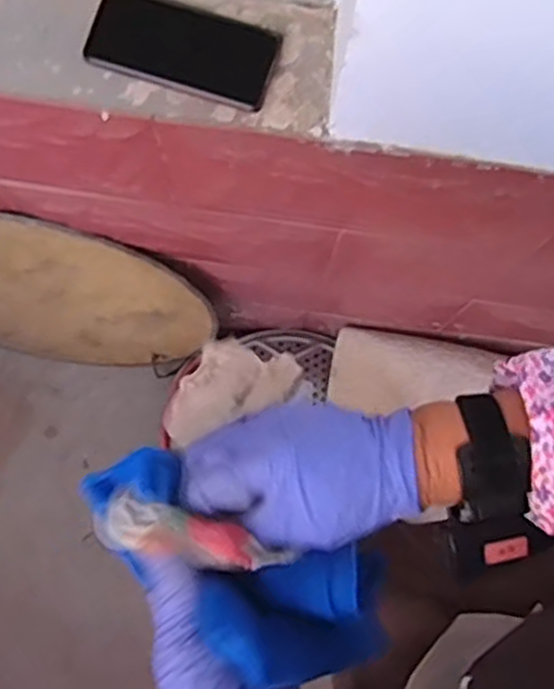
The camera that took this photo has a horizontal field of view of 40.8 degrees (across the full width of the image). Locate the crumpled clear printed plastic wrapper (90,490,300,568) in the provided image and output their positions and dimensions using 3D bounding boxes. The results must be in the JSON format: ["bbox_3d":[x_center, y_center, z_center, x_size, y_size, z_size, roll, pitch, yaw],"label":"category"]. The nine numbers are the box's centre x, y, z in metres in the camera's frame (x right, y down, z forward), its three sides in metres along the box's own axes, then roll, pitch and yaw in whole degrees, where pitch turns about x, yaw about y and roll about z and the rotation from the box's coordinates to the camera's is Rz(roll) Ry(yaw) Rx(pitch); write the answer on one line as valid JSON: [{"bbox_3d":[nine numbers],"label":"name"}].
[{"bbox_3d":[-0.041,0.096,0.369,0.095,0.013,0.026,16,78,-4],"label":"crumpled clear printed plastic wrapper"}]

